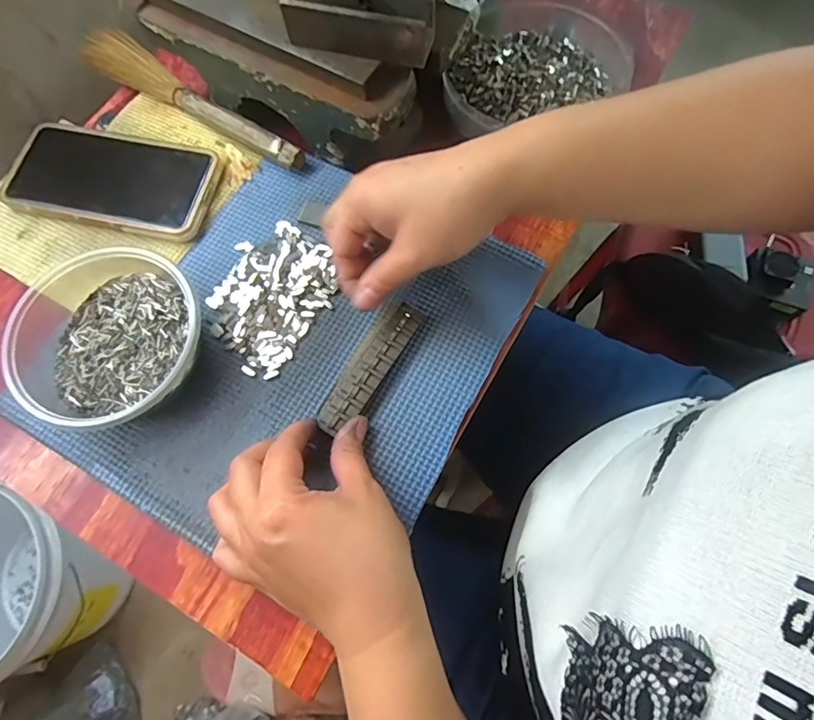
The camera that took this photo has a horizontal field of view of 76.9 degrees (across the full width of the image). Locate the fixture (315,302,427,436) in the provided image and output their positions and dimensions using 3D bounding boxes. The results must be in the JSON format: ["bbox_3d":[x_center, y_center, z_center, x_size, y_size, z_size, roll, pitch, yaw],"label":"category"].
[{"bbox_3d":[-0.024,0.005,0.332,0.025,0.012,0.097,33,75,13],"label":"fixture"}]

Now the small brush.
[{"bbox_3d":[-0.175,-0.211,0.410,0.232,0.022,0.038,34,74,13],"label":"small brush"}]

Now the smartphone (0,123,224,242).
[{"bbox_3d":[-0.222,-0.135,0.387,0.155,0.013,0.077,11,70,6],"label":"smartphone"}]

